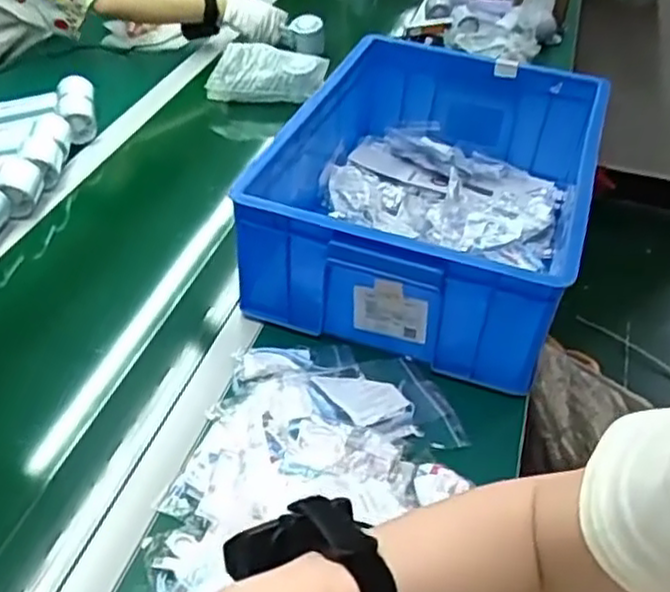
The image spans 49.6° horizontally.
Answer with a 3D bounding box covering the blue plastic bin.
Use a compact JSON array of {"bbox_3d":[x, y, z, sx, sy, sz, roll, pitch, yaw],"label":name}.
[{"bbox_3d":[0.108,-0.136,0.895,0.361,0.180,0.448,16,42,13],"label":"blue plastic bin"}]

